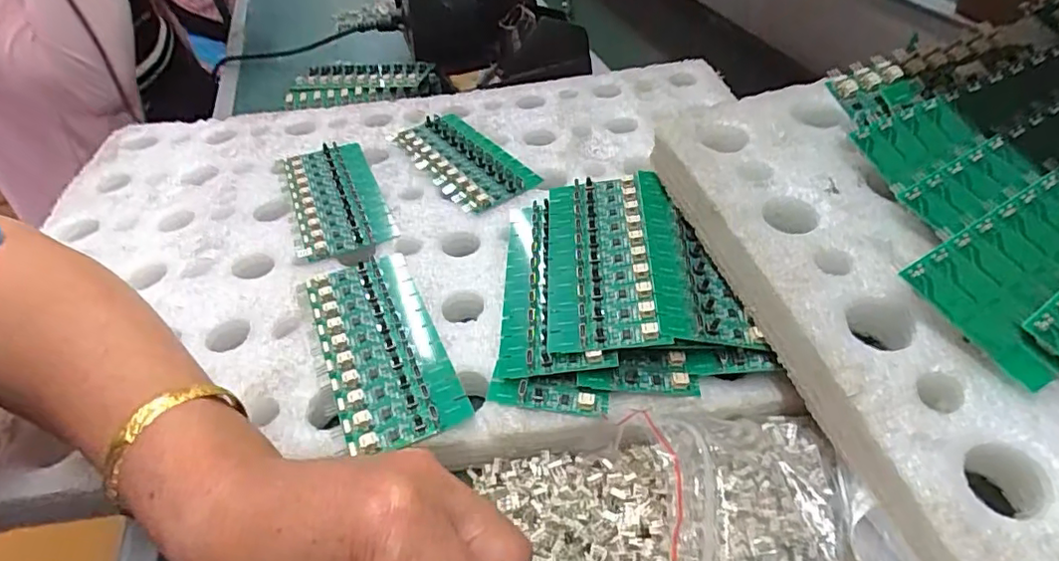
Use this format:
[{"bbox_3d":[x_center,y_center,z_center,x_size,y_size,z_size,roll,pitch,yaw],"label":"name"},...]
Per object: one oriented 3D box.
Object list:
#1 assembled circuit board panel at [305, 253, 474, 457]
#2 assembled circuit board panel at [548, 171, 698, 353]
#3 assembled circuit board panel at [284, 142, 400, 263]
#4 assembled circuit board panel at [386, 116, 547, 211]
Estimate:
[{"bbox_3d":[-0.085,0.035,0.319,0.061,0.007,0.136,-20,47,-15],"label":"assembled circuit board panel"},{"bbox_3d":[0.048,-0.017,0.326,0.074,0.007,0.135,-6,46,9],"label":"assembled circuit board panel"},{"bbox_3d":[-0.146,-0.064,0.423,0.063,0.008,0.132,-19,47,-14],"label":"assembled circuit board panel"},{"bbox_3d":[-0.053,-0.099,0.449,0.068,0.009,0.134,-28,50,-22],"label":"assembled circuit board panel"}]

